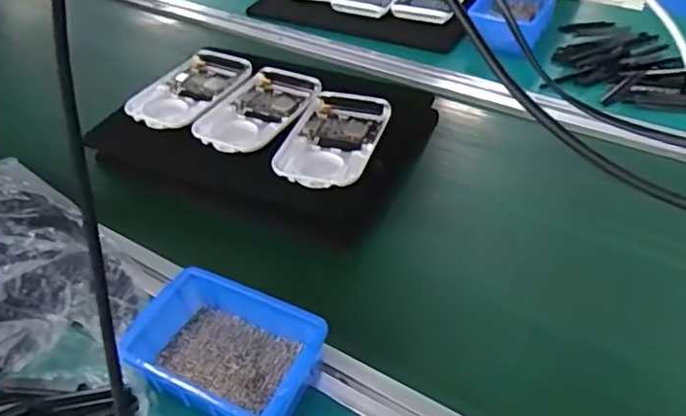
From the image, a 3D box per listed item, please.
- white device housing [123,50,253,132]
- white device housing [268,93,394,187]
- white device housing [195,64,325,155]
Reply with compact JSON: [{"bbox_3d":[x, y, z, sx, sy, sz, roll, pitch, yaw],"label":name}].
[{"bbox_3d":[-0.192,-0.150,0.758,0.099,0.026,0.155,16,46,27],"label":"white device housing"},{"bbox_3d":[-0.011,-0.078,0.666,0.099,0.016,0.161,7,42,18],"label":"white device housing"},{"bbox_3d":[-0.104,-0.118,0.719,0.105,0.017,0.168,18,47,28],"label":"white device housing"}]

